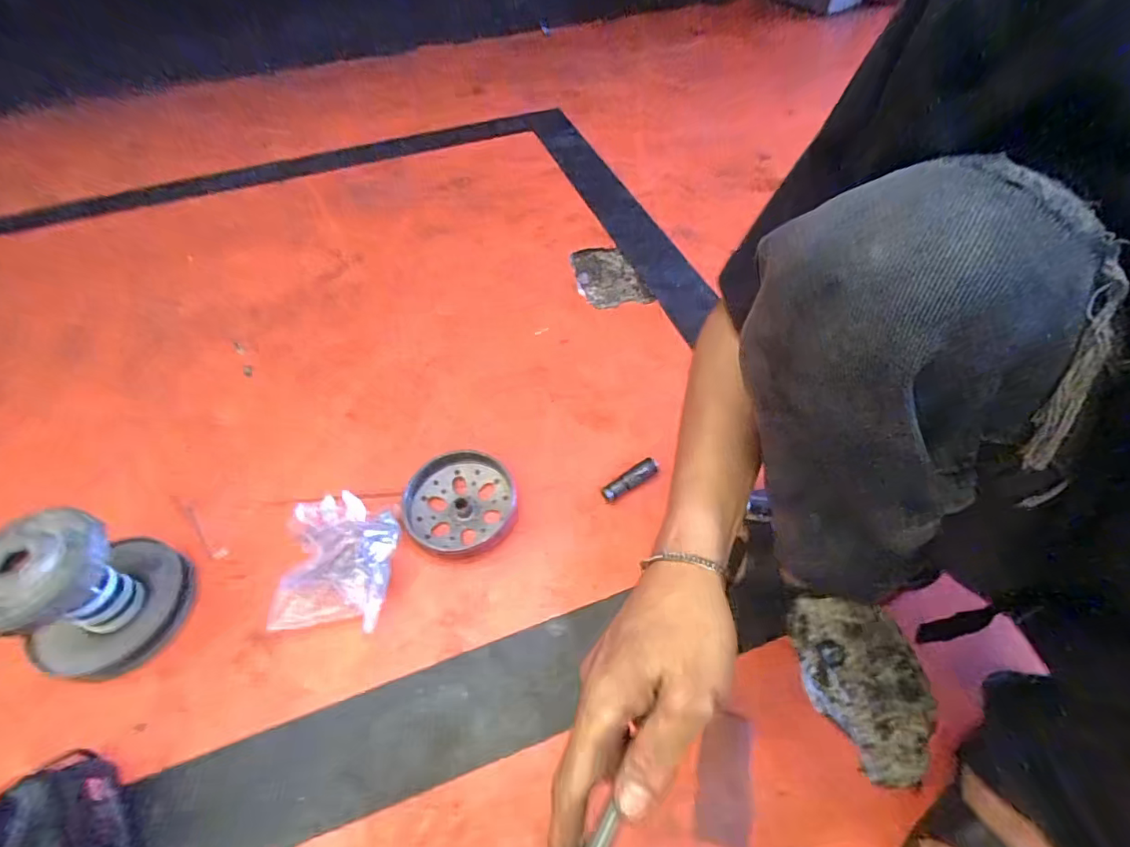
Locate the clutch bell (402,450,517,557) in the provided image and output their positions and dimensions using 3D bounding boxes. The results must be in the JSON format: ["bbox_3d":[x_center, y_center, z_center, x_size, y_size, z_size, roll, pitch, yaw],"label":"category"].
[{"bbox_3d":[-0.129,0.095,0.609,0.132,0.035,0.129,-2,53,3],"label":"clutch bell"}]

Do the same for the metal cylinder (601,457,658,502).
[{"bbox_3d":[0.082,0.070,0.620,0.079,0.015,0.022,-28,57,-16],"label":"metal cylinder"}]

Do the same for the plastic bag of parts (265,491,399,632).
[{"bbox_3d":[-0.248,0.154,0.546,0.121,0.090,0.127,4,54,7],"label":"plastic bag of parts"}]

